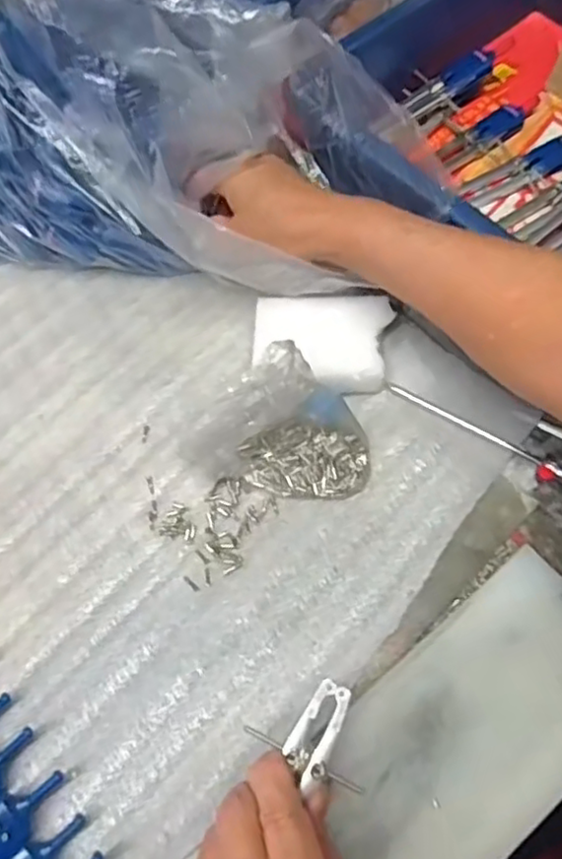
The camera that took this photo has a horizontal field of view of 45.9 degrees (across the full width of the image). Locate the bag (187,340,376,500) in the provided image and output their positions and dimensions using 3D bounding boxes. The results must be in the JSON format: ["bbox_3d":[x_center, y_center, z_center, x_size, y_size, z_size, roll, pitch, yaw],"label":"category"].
[{"bbox_3d":[0.001,-0.006,0.369,0.099,0.067,0.063,9,67,7],"label":"bag"}]

